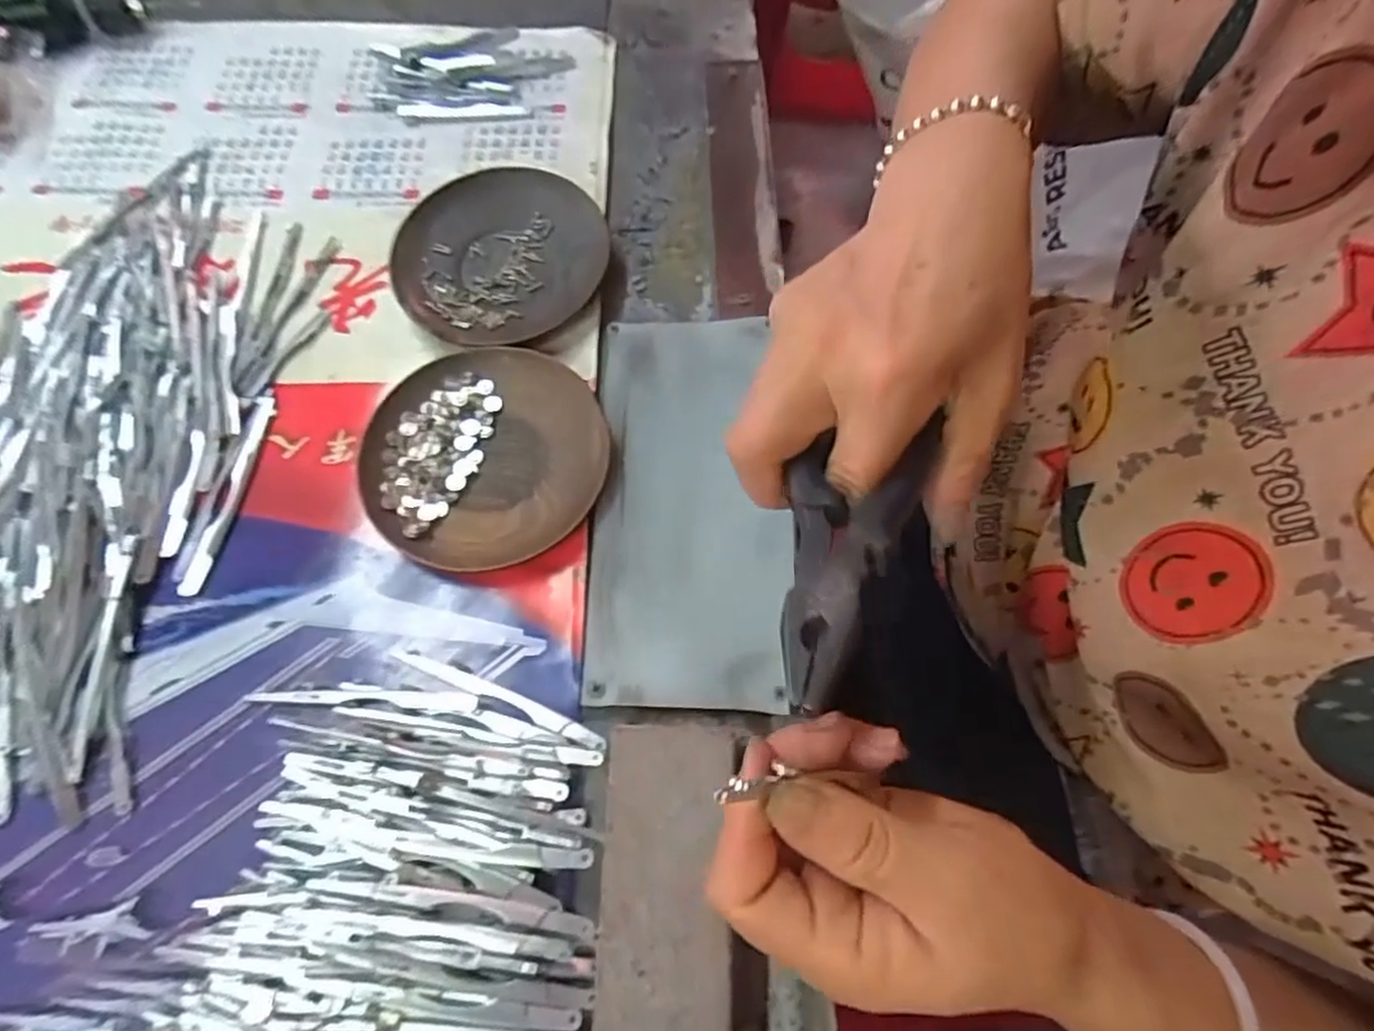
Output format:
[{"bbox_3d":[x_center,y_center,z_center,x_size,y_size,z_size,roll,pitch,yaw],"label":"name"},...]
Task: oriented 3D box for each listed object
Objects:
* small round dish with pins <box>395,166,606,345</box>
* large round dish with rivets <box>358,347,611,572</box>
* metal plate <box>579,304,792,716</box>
[{"bbox_3d":[-0.104,-0.142,0.377,0.116,0.017,0.112,0,68,-1],"label":"small round dish with pins"},{"bbox_3d":[-0.097,-0.029,0.331,0.114,0.019,0.110,0,68,-1],"label":"large round dish with rivets"},{"bbox_3d":[0.001,-0.011,0.326,0.089,0.005,0.195,-1,69,2],"label":"metal plate"}]

